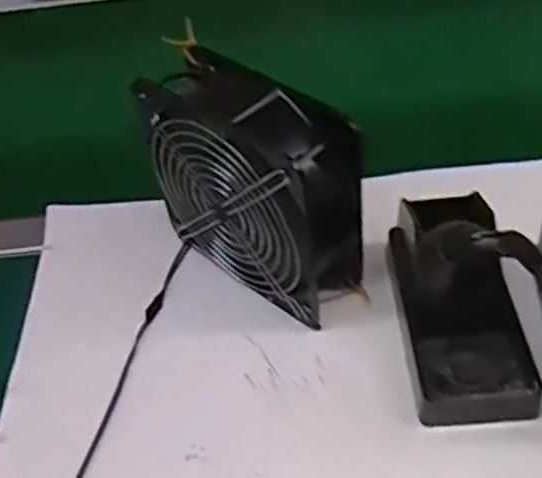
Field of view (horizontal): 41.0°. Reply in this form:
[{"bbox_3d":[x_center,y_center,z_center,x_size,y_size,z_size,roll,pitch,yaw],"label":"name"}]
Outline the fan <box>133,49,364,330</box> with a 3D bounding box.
[{"bbox_3d":[-0.014,-0.034,0.493,0.072,0.150,0.149,-35,52,-25],"label":"fan"}]

